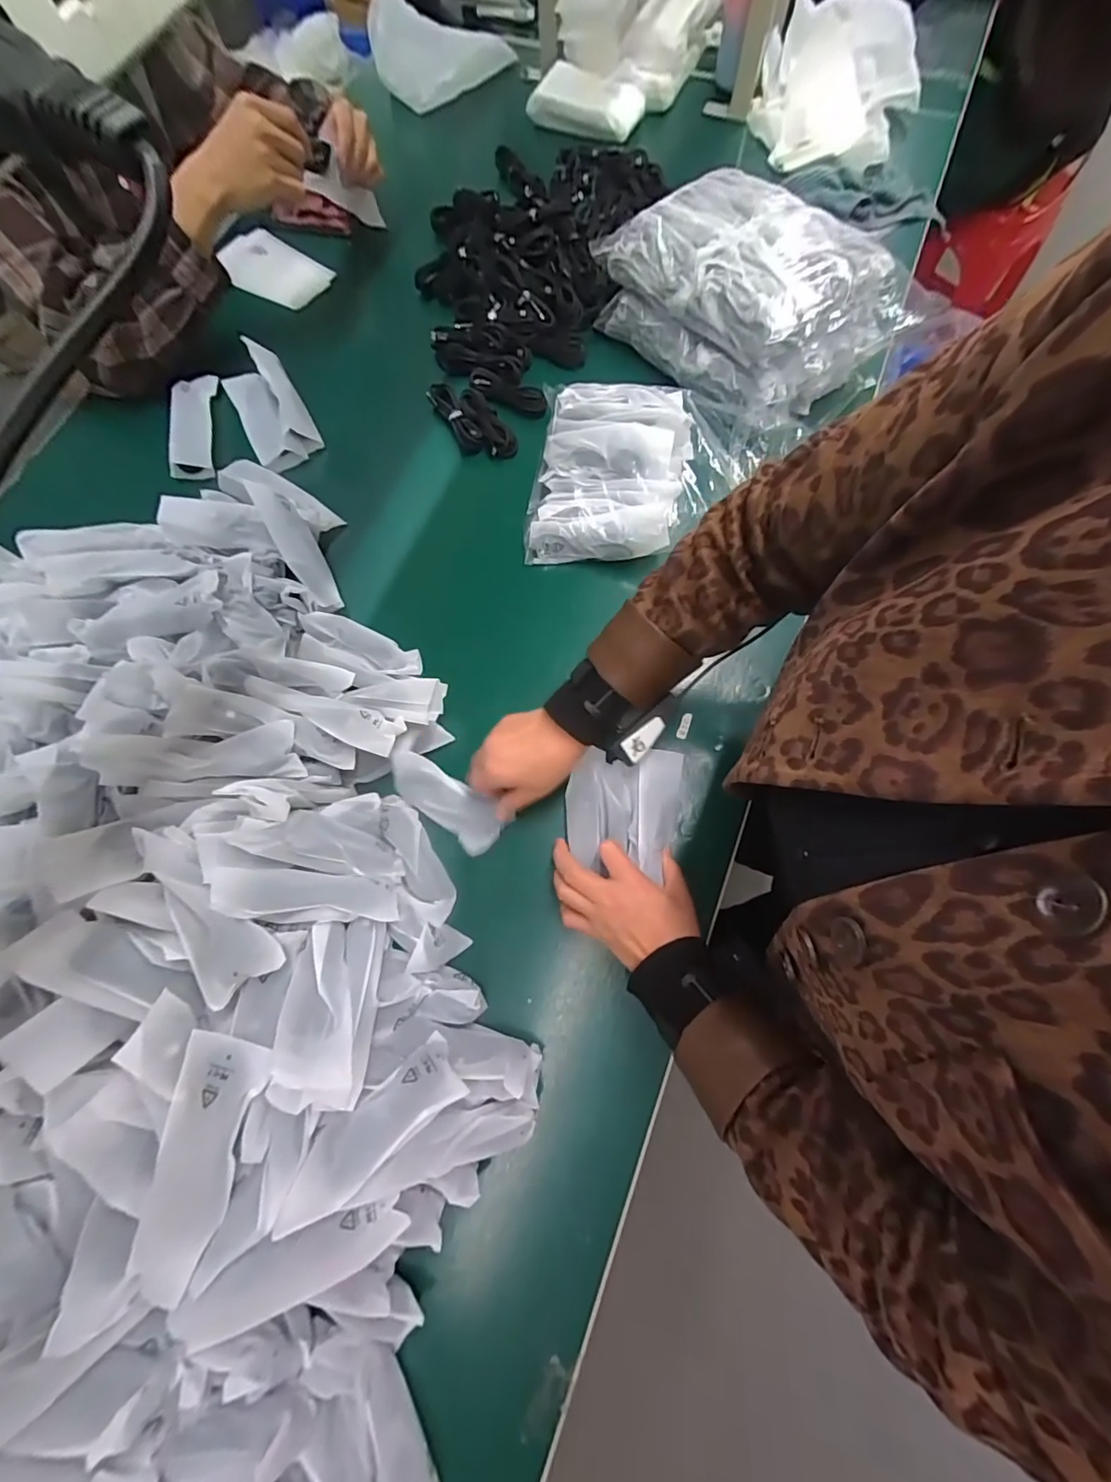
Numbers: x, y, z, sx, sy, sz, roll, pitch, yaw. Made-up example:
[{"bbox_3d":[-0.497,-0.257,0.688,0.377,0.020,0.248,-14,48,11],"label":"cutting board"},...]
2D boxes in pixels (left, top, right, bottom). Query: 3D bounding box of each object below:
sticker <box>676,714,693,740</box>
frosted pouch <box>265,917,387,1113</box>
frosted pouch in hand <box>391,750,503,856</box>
[{"bbox_3d":[0.138,-0.017,0.547,0.011,0.004,0.030,20,74,8],"label":"sticker"},{"bbox_3d":[-0.175,0.207,0.405,0.067,0.017,0.138,16,34,-22],"label":"frosted pouch"},{"bbox_3d":[-0.110,0.056,0.510,0.128,0.021,0.049,36,77,11],"label":"frosted pouch in hand"}]

